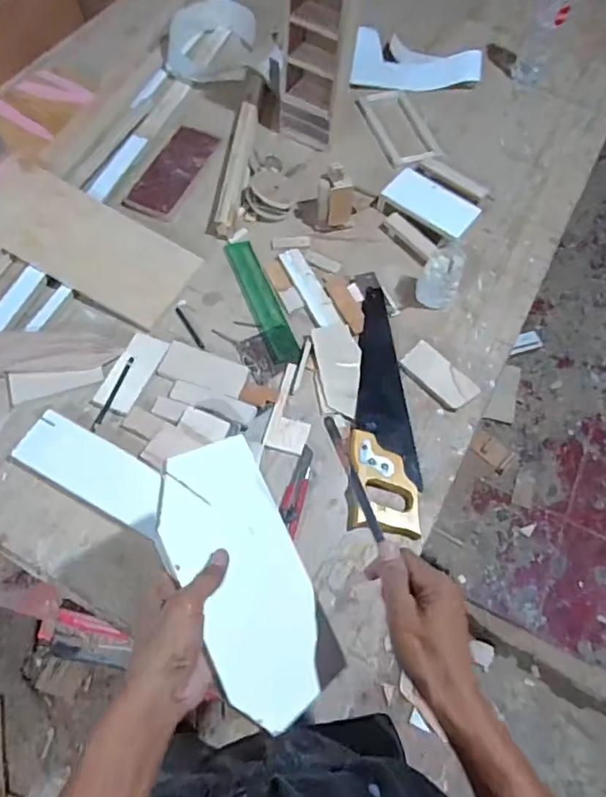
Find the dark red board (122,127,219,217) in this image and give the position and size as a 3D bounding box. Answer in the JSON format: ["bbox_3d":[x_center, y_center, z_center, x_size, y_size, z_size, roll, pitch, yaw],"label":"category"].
[{"bbox_3d":[-0.237,-0.430,0.991,0.089,0.008,0.232,21,64,8],"label":"dark red board"}]

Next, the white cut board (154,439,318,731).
[{"bbox_3d":[-0.051,0.160,0.483,0.126,0.008,0.239,-20,82,-45],"label":"white cut board"}]

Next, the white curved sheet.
[{"bbox_3d":[0.253,-0.736,1.171,0.281,0.057,0.151,6,63,1],"label":"white curved sheet"}]

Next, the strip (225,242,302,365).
[{"bbox_3d":[-0.068,-0.171,0.887,0.046,0.015,0.264,-18,66,-11],"label":"strip"}]

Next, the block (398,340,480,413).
[{"bbox_3d":[0.213,-0.034,0.840,0.067,0.016,0.119,-41,72,-20],"label":"block"}]

